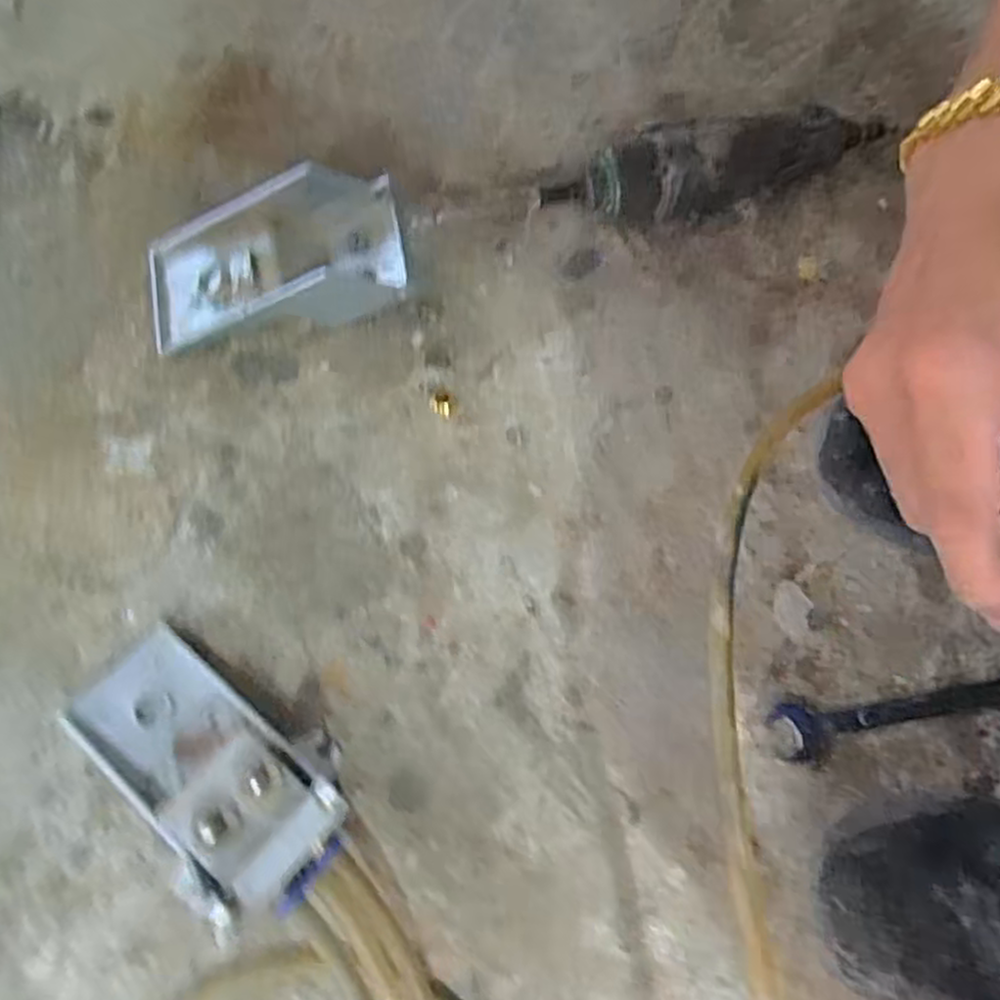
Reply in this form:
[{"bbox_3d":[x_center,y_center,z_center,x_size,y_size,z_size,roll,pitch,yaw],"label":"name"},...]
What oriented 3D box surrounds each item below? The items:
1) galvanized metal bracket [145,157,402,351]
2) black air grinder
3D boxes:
[{"bbox_3d":[-0.138,-0.145,0.454,0.155,0.057,0.082,-12,74,-5],"label":"galvanized metal bracket"},{"bbox_3d":[0.140,-0.216,0.485,0.224,0.051,0.045,-11,74,-5],"label":"black air grinder"}]

